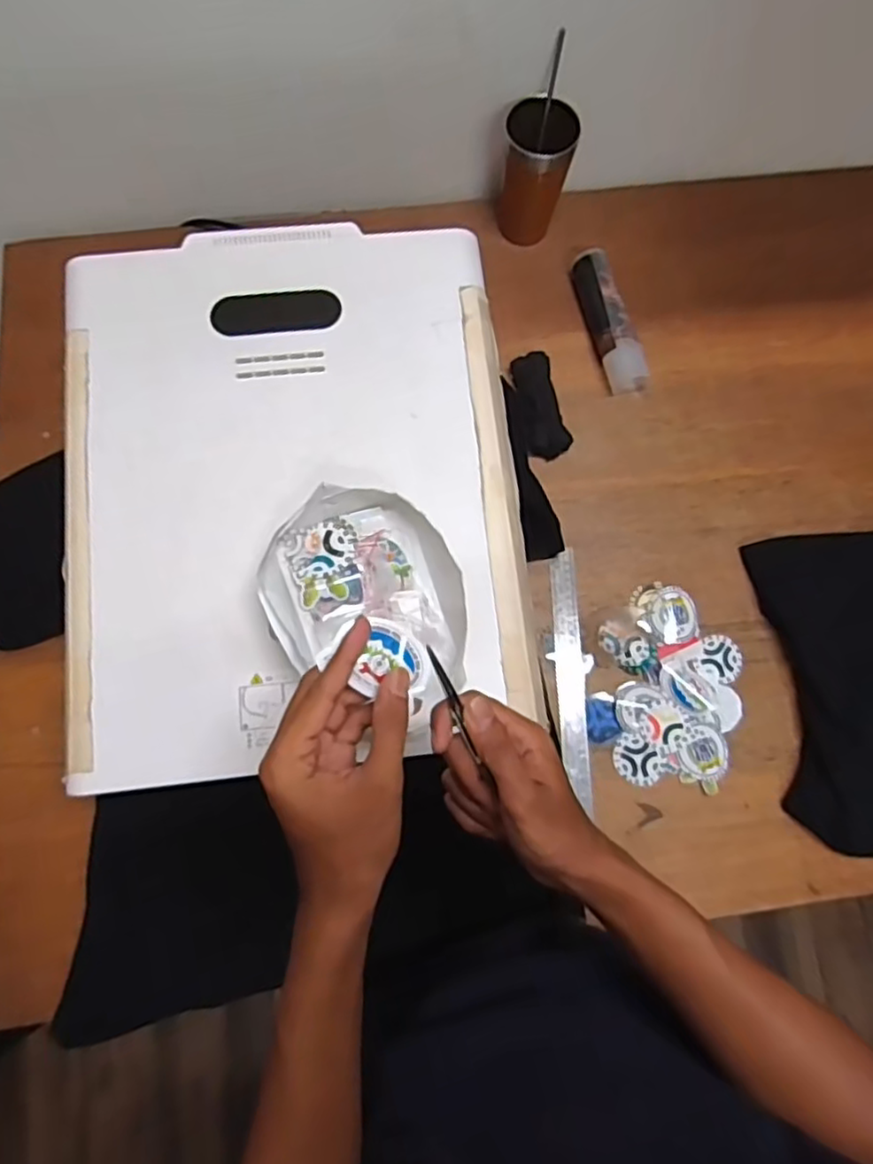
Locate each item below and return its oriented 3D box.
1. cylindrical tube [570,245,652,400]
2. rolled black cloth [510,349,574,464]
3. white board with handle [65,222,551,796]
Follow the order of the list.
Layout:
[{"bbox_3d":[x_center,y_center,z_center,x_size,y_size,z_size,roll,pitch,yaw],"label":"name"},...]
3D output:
[{"bbox_3d":[0.210,-0.318,0.808,0.048,0.040,0.182,-15,77,-5],"label":"cylindrical tube"},{"bbox_3d":[0.121,-0.211,0.780,0.054,0.034,0.128,-12,77,-5],"label":"rolled black cloth"},{"bbox_3d":[-0.128,-0.098,0.597,0.400,0.023,0.496,-6,76,-4],"label":"white board with handle"}]

